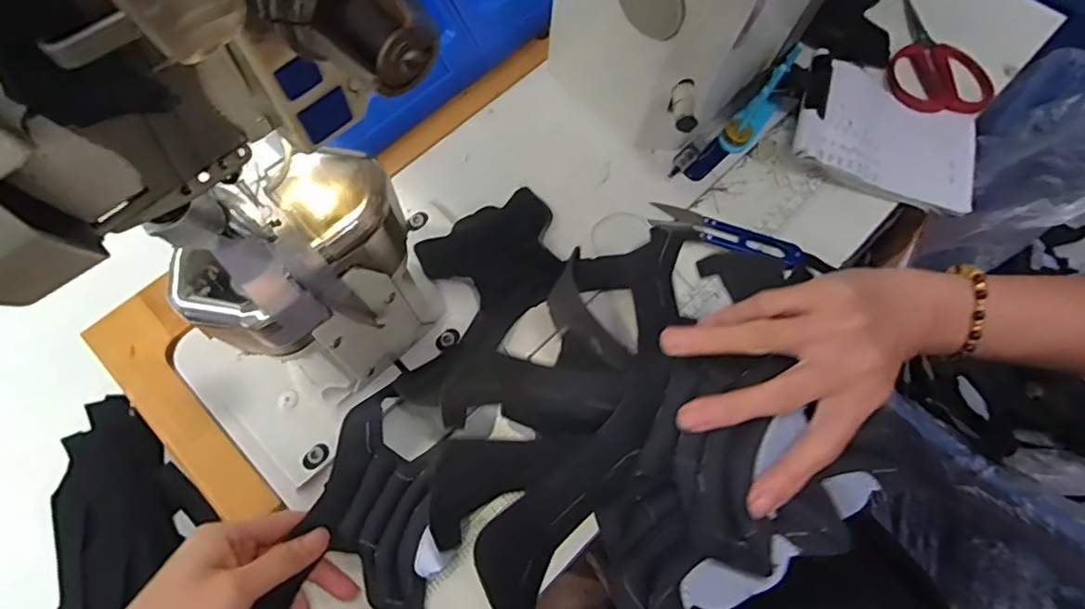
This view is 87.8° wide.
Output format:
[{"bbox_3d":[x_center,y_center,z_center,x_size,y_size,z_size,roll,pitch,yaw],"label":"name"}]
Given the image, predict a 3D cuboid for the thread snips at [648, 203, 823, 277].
[{"bbox_3d":[0.147,-0.051,0.437,0.127,0.010,0.028,24,70,11],"label":"thread snips"}]

